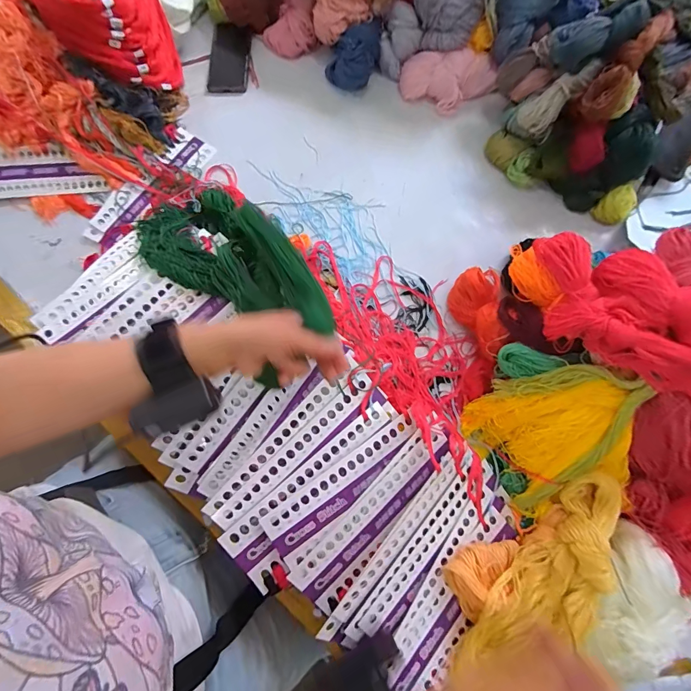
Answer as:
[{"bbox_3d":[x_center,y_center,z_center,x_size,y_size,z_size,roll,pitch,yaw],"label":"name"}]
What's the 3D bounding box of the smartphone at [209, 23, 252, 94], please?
[{"bbox_3d":[-0.226,-0.562,0.733,0.077,0.015,0.165,2,74,1],"label":"smartphone"}]

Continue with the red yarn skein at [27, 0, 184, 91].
[{"bbox_3d":[-0.406,-0.554,0.636,0.175,0.118,0.223,-35,78,-7],"label":"red yarn skein"}]

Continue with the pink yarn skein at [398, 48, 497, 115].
[{"bbox_3d":[0.190,-0.478,0.675,0.174,0.068,0.085,3,74,1],"label":"pink yarn skein"}]

